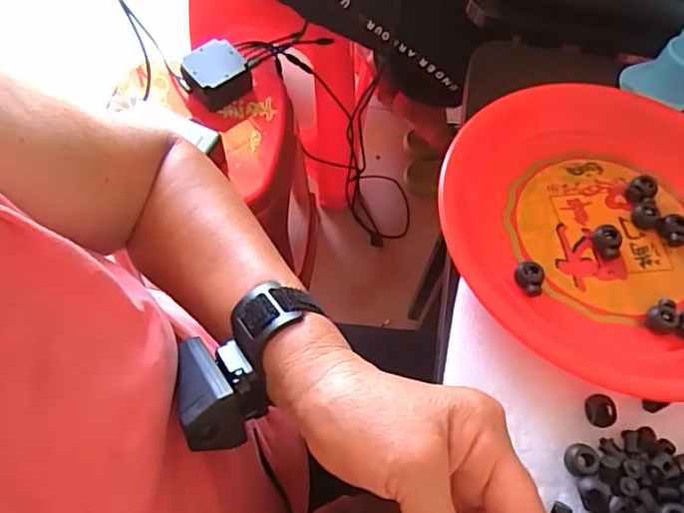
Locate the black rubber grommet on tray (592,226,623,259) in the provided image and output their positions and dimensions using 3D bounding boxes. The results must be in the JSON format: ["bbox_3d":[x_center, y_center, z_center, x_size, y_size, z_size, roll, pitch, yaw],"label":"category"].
[{"bbox_3d":[0.174,-0.010,0.366,0.019,0.013,0.018,42,69,17],"label":"black rubber grommet on tray"}]

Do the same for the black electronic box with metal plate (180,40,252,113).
[{"bbox_3d":[-0.182,-0.262,0.811,0.087,0.052,0.080,-28,68,-15],"label":"black electronic box with metal plate"}]

